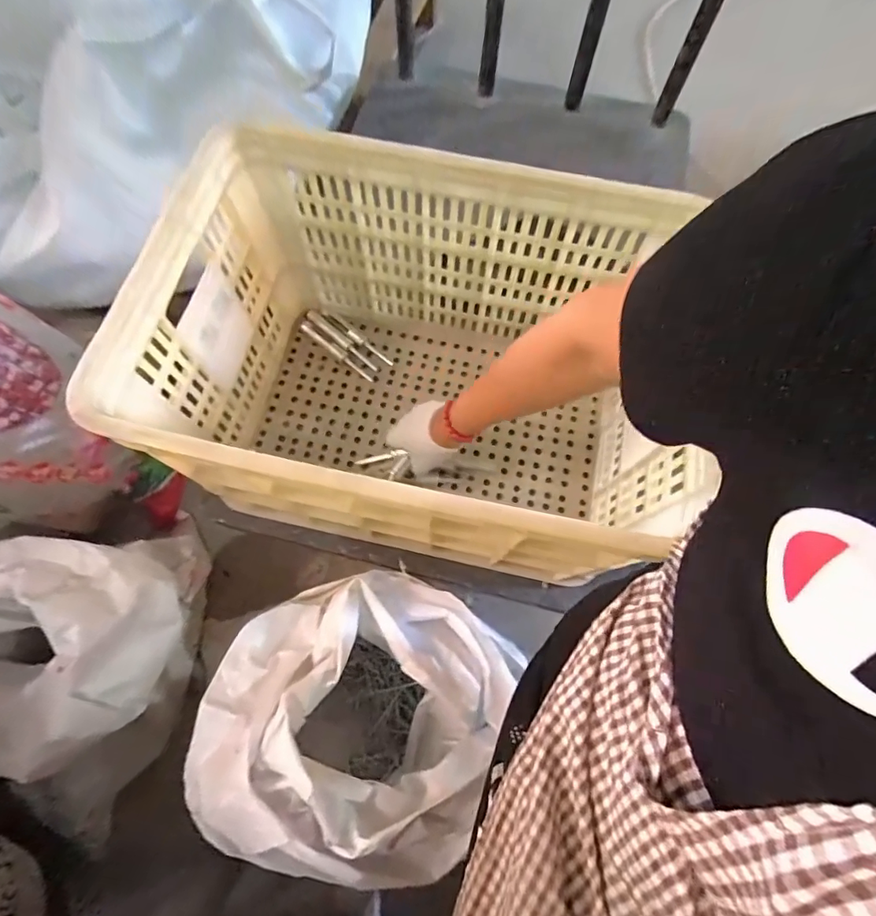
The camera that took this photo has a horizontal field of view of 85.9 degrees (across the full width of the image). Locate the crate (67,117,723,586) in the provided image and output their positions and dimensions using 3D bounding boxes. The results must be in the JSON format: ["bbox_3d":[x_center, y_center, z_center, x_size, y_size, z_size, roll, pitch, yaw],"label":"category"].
[{"bbox_3d":[-0.019,-0.090,0.552,0.514,0.297,0.360,12,70,3],"label":"crate"}]

